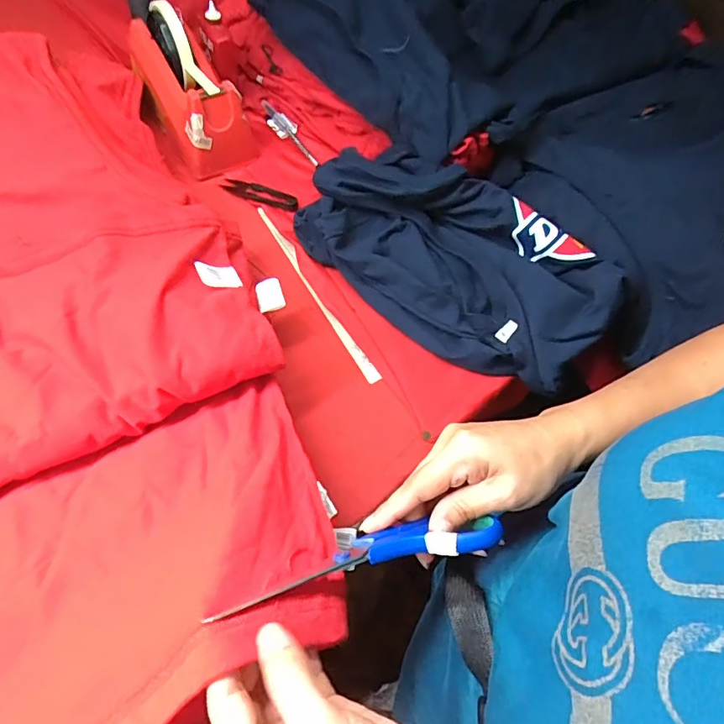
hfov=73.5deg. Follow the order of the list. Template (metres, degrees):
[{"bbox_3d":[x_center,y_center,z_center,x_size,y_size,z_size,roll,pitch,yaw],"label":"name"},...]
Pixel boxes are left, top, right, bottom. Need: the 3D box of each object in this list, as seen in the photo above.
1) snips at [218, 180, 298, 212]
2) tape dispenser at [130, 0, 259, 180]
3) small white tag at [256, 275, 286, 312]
[{"bbox_3d":[-0.115,-0.191,0.552,0.096,0.010,0.022,23,60,10],"label":"snips"},{"bbox_3d":[-0.194,-0.311,0.549,0.081,0.123,0.159,-28,64,-19],"label":"tape dispenser"},{"bbox_3d":[-0.082,-0.061,0.430,0.023,0.009,0.036,-14,60,-12],"label":"small white tag"}]

